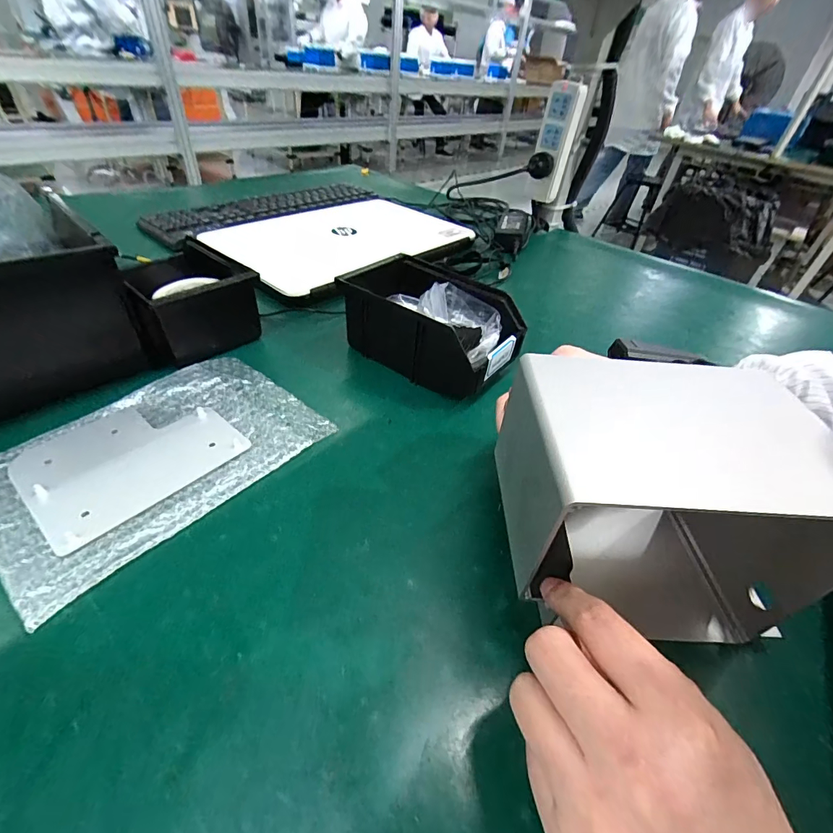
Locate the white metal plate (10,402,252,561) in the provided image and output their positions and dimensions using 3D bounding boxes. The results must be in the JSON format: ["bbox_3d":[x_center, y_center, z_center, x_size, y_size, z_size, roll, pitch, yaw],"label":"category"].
[{"bbox_3d":[-0.219,0.028,0.314,0.116,0.008,0.133,33,48,26],"label":"white metal plate"}]

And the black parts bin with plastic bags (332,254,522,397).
[{"bbox_3d":[0.014,-0.094,0.428,0.172,0.081,0.106,30,47,24],"label":"black parts bin with plastic bags"}]

